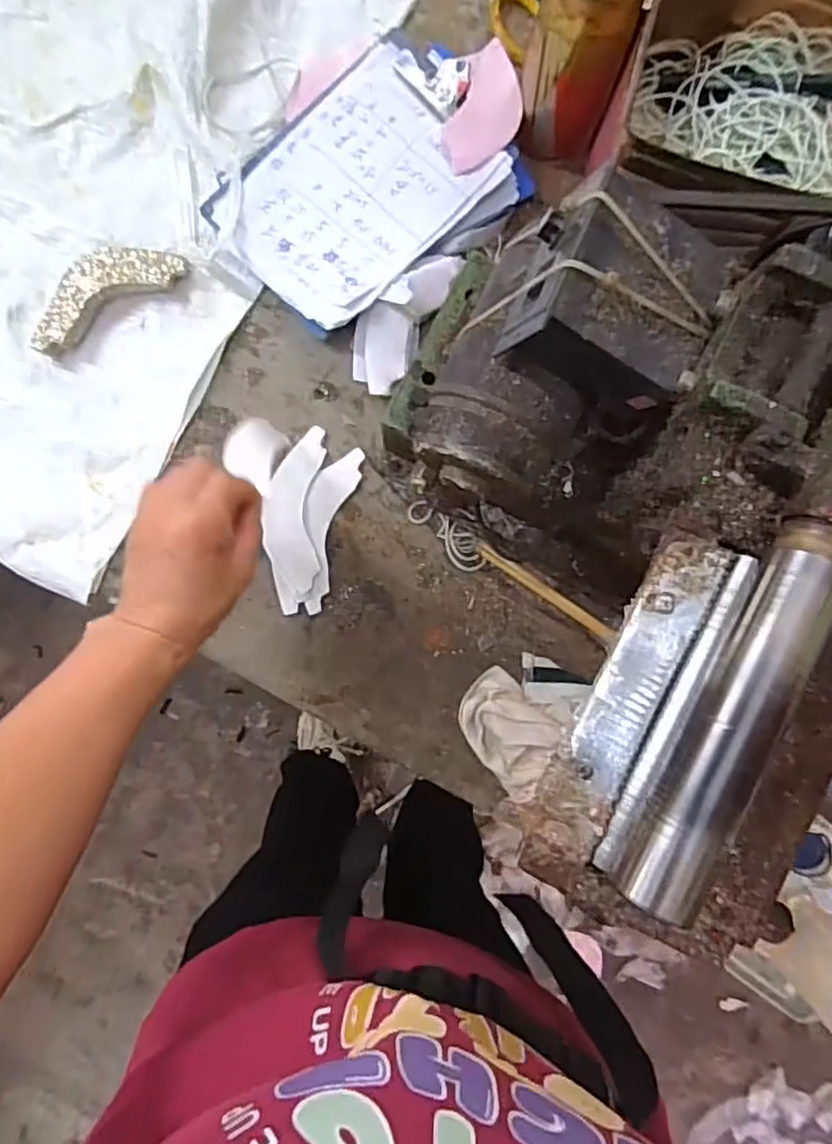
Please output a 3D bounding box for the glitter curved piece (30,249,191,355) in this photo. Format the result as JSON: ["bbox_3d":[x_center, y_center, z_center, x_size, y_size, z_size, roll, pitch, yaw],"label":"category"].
[{"bbox_3d":[-0.252,-0.227,0.510,0.132,0.021,0.044,-34,89,-2],"label":"glitter curved piece"}]

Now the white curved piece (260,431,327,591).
[{"bbox_3d":[-0.100,-0.052,0.519,0.044,0.007,0.131,2,88,-1],"label":"white curved piece"}]

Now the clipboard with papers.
[{"bbox_3d":[-0.037,-0.313,0.511,0.226,0.027,0.161,-39,90,-2],"label":"clipboard with papers"}]

